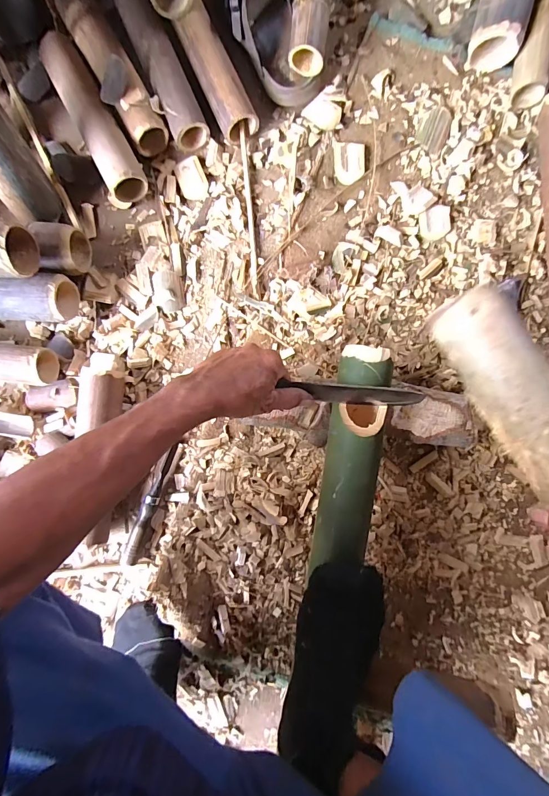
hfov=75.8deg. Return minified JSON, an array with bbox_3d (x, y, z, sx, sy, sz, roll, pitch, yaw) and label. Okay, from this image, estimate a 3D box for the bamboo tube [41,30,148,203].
[{"bbox_3d":[-0.266,-0.412,0.527,0.059,0.059,0.251,-27,89,2],"label":"bamboo tube"}]

